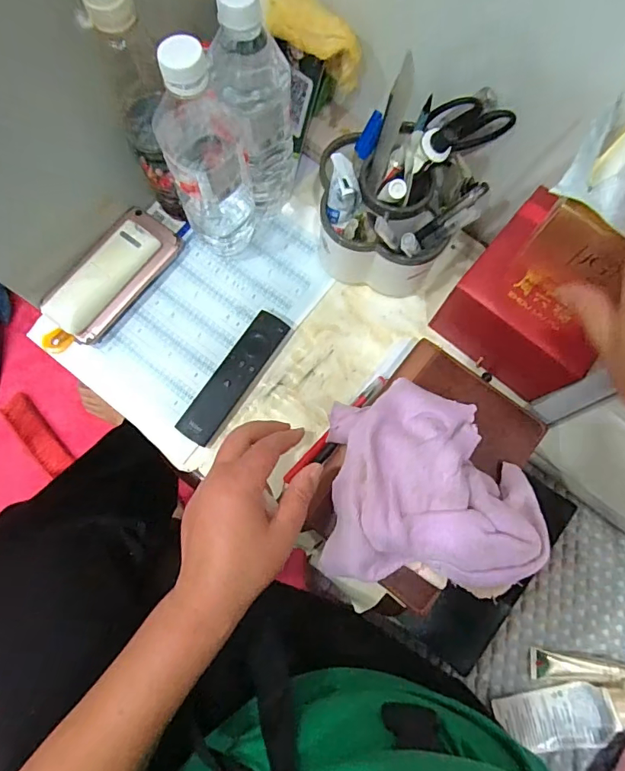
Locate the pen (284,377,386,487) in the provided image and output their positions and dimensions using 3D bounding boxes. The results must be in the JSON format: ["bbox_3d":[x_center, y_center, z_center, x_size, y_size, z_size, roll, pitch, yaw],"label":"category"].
[{"bbox_3d":[0.022,0.043,0.464,0.010,0.007,0.147,43,79,9],"label":"pen"}]

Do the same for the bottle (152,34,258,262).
[{"bbox_3d":[-0.089,-0.190,0.406,0.070,0.225,0.065,-16,77,-5],"label":"bottle"}]

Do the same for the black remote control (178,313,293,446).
[{"bbox_3d":[-0.080,-0.009,0.477,0.040,0.014,0.152,33,78,7],"label":"black remote control"}]

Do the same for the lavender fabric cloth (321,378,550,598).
[{"bbox_3d":[0.105,0.084,0.386,0.178,0.053,0.160,8,76,1],"label":"lavender fabric cloth"}]

